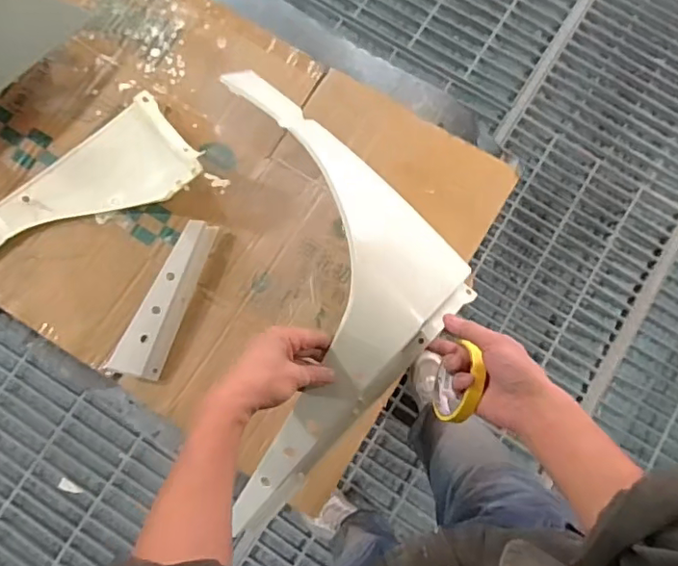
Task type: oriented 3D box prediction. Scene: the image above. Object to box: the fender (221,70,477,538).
[{"bbox_3d":[0.011,0.004,0.621,0.259,0.091,0.515,-1,82,2],"label":"fender"}]

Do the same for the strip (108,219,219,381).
[{"bbox_3d":[-0.251,0.022,0.817,0.063,0.048,0.245,22,81,4],"label":"strip"}]

